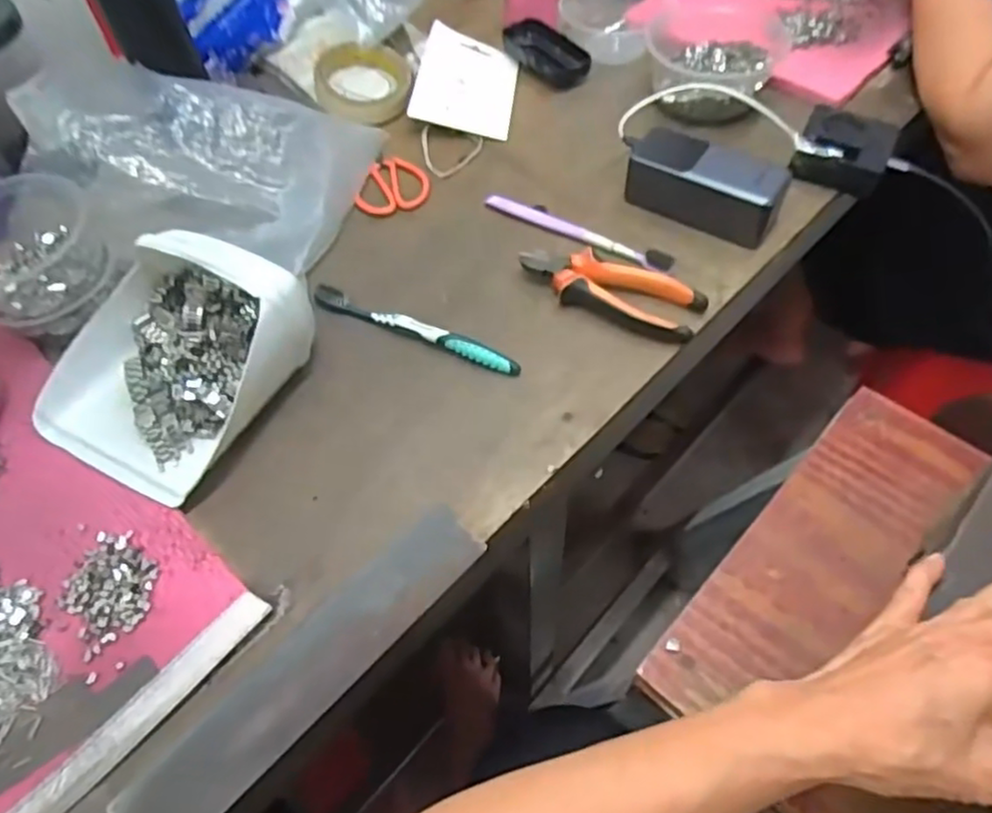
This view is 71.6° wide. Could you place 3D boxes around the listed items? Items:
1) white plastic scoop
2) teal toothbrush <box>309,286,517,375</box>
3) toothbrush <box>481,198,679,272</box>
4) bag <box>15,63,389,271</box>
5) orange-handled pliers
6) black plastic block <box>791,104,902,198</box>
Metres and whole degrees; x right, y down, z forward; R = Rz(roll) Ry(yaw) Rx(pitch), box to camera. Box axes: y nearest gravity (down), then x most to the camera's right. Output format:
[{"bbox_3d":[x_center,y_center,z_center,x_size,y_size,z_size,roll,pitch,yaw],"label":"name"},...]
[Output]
[{"bbox_3d":[-0.236,-0.037,0.494,0.161,0.089,0.173,21,60,17],"label":"white plastic scoop"},{"bbox_3d":[-0.065,-0.061,0.543,0.178,0.008,0.020,20,59,16],"label":"teal toothbrush"},{"bbox_3d":[0.071,-0.154,0.603,0.178,0.015,0.019,26,61,20],"label":"toothbrush"},{"bbox_3d":[-0.269,-0.219,0.601,0.289,0.091,0.188,0,56,4],"label":"bag"},{"bbox_3d":[0.090,-0.097,0.553,0.149,0.020,0.048,21,59,17],"label":"orange-handled pliers"},{"bbox_3d":[0.313,-0.231,0.618,0.082,0.043,0.059,19,59,16],"label":"black plastic block"}]

